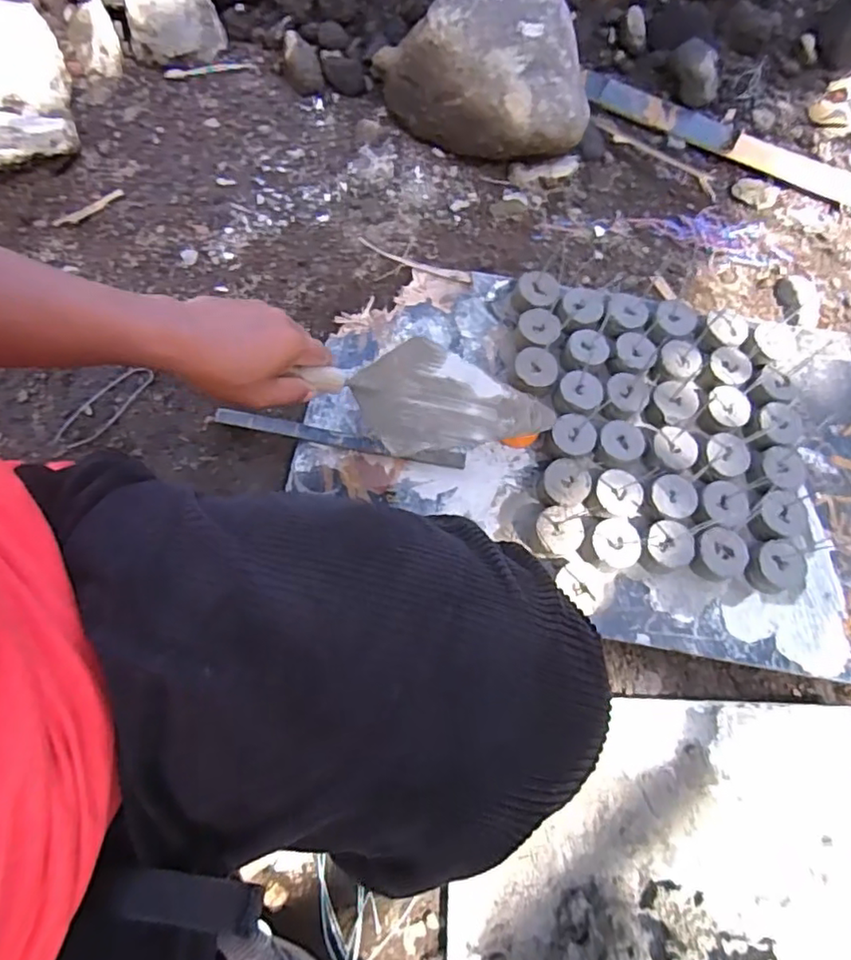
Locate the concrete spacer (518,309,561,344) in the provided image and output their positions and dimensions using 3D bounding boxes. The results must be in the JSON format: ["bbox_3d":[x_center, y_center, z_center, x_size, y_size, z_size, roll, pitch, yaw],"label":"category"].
[{"bbox_3d":[0.142,-0.189,0.770,0.051,0.030,0.045,41,75,8],"label":"concrete spacer"}]

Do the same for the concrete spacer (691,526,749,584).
[{"bbox_3d":[0.326,0.084,0.680,0.055,0.031,0.056,10,73,-1],"label":"concrete spacer"}]

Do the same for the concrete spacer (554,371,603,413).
[{"bbox_3d":[0.185,-0.103,0.732,0.052,0.026,0.051,1,73,-4],"label":"concrete spacer"}]

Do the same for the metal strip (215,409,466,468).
[{"bbox_3d":[-0.100,-0.048,0.719,0.294,0.004,0.024,9,81,-2],"label":"metal strip"}]

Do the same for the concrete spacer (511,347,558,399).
[{"bbox_3d":[0.132,-0.127,0.742,0.050,0.042,0.053,17,73,1],"label":"concrete spacer"}]

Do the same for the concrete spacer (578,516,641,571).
[{"bbox_3d":[0.206,0.072,0.679,0.063,0.033,0.059,1,73,-4],"label":"concrete spacer"}]

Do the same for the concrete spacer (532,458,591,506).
[{"bbox_3d":[0.158,0.006,0.701,0.061,0.034,0.054,-5,74,-6],"label":"concrete spacer"}]

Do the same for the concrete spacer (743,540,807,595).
[{"bbox_3d":[0.386,0.097,0.671,0.052,0.039,0.057,1,73,-4],"label":"concrete spacer"}]

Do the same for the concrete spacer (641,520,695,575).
[{"bbox_3d":[0.268,0.075,0.679,0.051,0.036,0.052,1,73,-4],"label":"concrete spacer"}]

